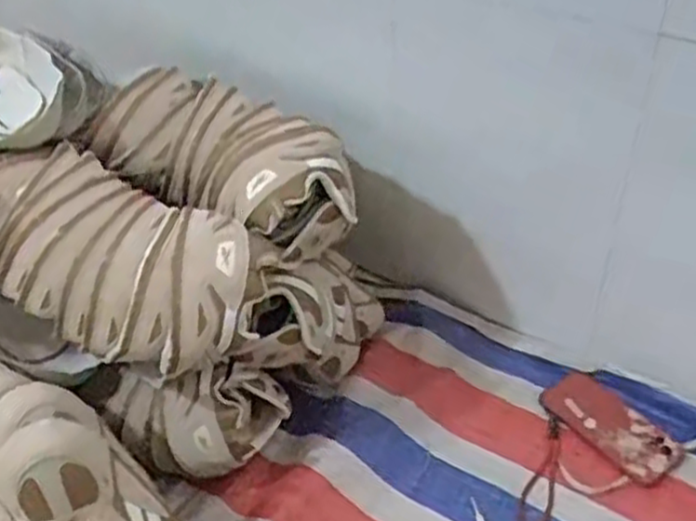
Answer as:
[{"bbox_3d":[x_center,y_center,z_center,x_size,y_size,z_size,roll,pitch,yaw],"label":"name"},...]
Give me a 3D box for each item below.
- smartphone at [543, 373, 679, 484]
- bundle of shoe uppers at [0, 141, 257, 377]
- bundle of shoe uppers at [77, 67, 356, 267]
[{"bbox_3d":[0.307,0.192,0.864,0.070,0.010,0.157,-40,56,-16],"label":"smartphone"},{"bbox_3d":[-0.258,-0.011,0.753,0.345,0.109,0.158,22,46,27],"label":"bundle of shoe uppers"},{"bbox_3d":[-0.137,-0.112,0.842,0.314,0.114,0.151,23,46,29],"label":"bundle of shoe uppers"}]

